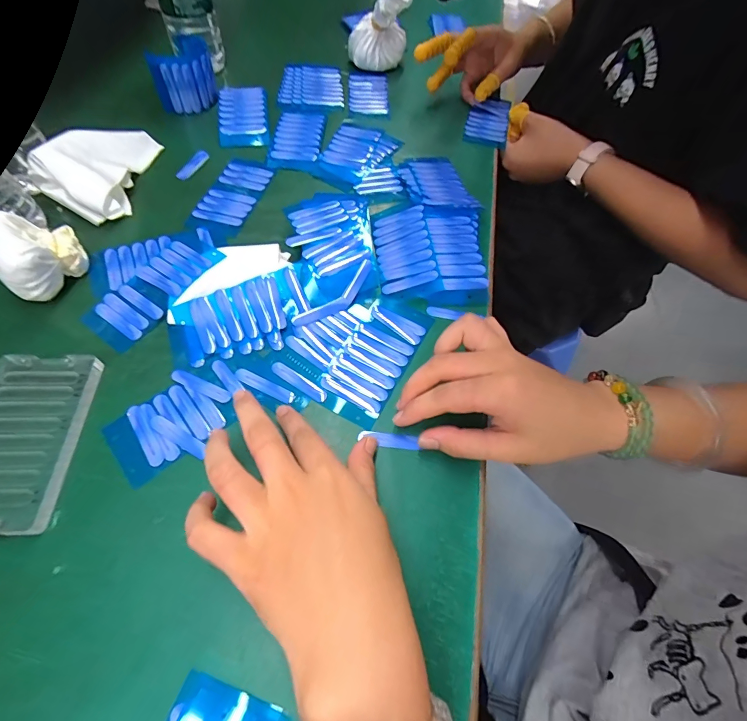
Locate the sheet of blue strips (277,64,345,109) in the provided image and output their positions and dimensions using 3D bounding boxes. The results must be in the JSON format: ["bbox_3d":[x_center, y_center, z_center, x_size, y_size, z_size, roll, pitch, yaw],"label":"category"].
[{"bbox_3d":[-0.085,-0.369,0.523,0.085,0.007,0.108,-4,60,-5],"label":"sheet of blue strips"}]

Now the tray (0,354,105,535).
[{"bbox_3d":[-0.238,0.052,0.265,0.071,0.012,0.121,0,60,-3],"label":"tray"}]

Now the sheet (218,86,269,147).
[{"bbox_3d":[-0.155,-0.291,0.461,0.056,0.022,0.089,-6,60,-6],"label":"sheet"}]

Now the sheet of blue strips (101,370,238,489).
[{"bbox_3d":[-0.145,0.045,0.278,0.062,0.004,0.080,35,64,16],"label":"sheet of blue strips"}]

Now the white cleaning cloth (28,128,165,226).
[{"bbox_3d":[-0.265,-0.201,0.389,0.074,0.048,0.130,16,60,6],"label":"white cleaning cloth"}]

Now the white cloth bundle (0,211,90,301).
[{"bbox_3d":[-0.268,-0.084,0.312,0.055,0.059,0.050,1,60,-2],"label":"white cloth bundle"}]

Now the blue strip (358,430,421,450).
[{"bbox_3d":[0.012,0.057,0.282,0.043,0.004,0.011,10,60,6],"label":"blue strip"}]

